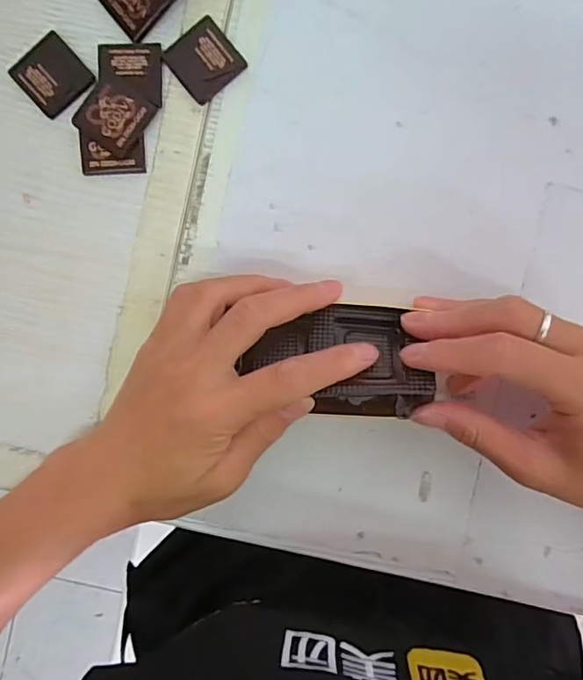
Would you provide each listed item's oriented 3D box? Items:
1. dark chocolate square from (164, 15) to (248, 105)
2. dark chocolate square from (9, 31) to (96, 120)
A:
[{"bbox_3d":[-0.047,-0.151,0.282,0.034,0.005,0.034,-39,92,2],"label":"dark chocolate square"},{"bbox_3d":[-0.130,-0.143,0.283,0.034,0.007,0.035,-42,92,2],"label":"dark chocolate square"}]

